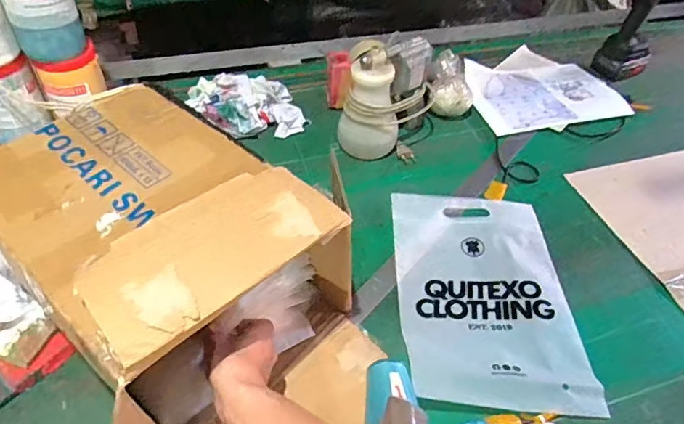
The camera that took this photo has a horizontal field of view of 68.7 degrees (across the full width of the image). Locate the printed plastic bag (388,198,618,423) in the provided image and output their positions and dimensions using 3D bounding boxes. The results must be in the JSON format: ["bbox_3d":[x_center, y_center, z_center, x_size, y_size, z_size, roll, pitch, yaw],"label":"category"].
[{"bbox_3d":[0.207,0.104,0.720,0.245,0.030,0.363,2,47,-3],"label":"printed plastic bag"}]

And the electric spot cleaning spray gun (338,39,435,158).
[{"bbox_3d":[0.083,-0.209,0.886,0.095,0.192,0.166,35,54,25],"label":"electric spot cleaning spray gun"}]

